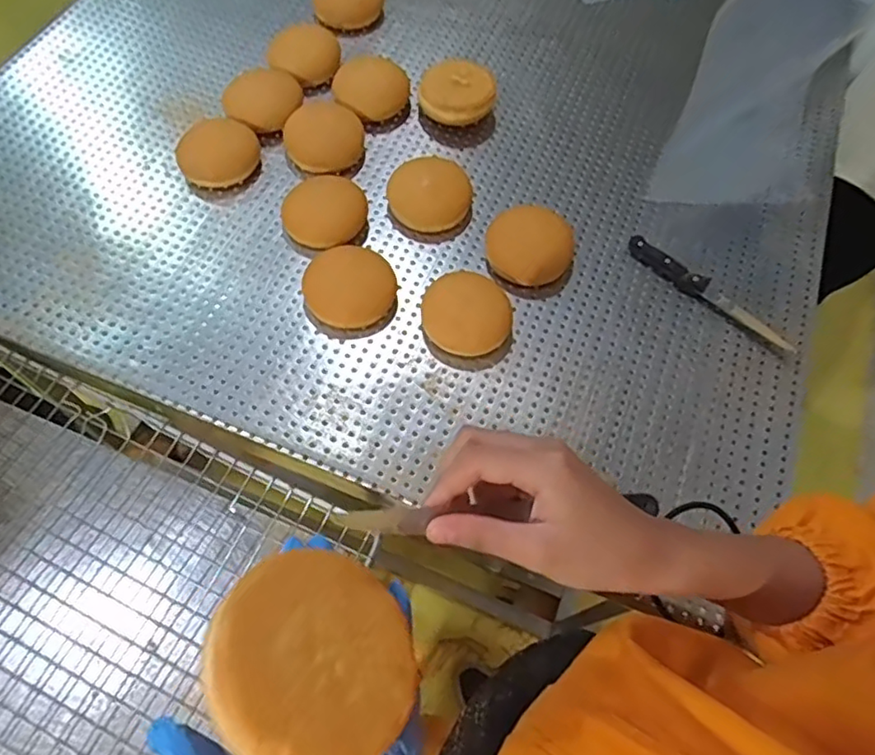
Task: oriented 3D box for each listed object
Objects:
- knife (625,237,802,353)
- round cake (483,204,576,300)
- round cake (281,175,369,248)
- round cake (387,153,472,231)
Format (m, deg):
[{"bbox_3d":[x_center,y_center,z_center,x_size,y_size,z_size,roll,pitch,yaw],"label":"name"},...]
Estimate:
[{"bbox_3d":[0.304,-0.098,0.689,0.208,0.012,0.029,38,65,17],"label":"knife"},{"bbox_3d":[0.105,-0.147,0.705,0.104,0.039,0.098,1,61,-2],"label":"round cake"},{"bbox_3d":[-0.135,-0.201,0.724,0.098,0.023,0.099,1,61,-2],"label":"round cake"},{"bbox_3d":[-0.010,-0.224,0.747,0.101,0.032,0.099,1,61,-2],"label":"round cake"}]

